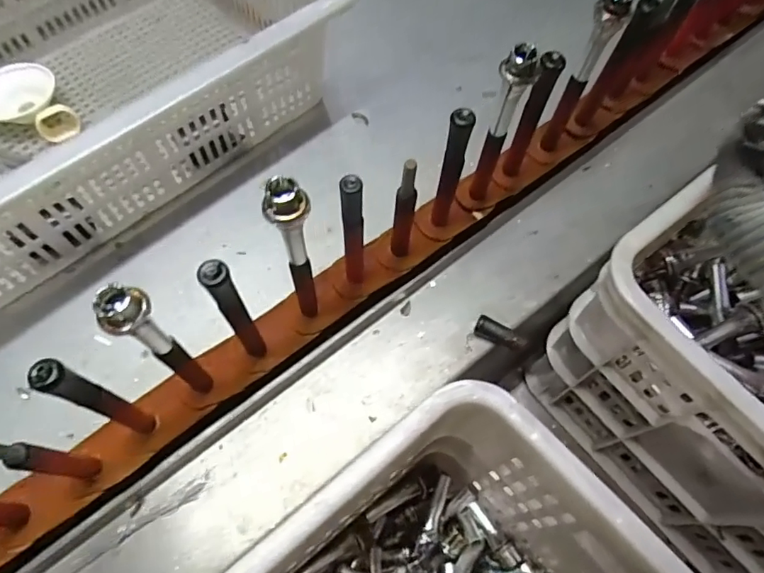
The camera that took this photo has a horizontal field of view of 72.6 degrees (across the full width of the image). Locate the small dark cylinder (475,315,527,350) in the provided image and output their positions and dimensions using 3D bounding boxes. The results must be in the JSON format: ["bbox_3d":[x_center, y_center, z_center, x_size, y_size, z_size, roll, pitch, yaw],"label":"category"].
[{"bbox_3d":[0.105,0.043,0.465,0.045,0.020,0.014,29,67,12],"label":"small dark cylinder"}]

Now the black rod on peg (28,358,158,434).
[{"bbox_3d":[-0.190,0.082,0.362,0.017,0.157,0.017,1,64,-1],"label":"black rod on peg"}]

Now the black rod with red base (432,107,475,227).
[{"bbox_3d":[0.059,-0.096,0.445,0.017,0.135,0.013,5,64,1],"label":"black rod with red base"}]

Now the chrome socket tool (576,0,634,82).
[{"bbox_3d":[0.186,-0.213,0.442,0.023,0.077,0.020,23,66,9],"label":"chrome socket tool"}]

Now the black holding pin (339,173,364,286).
[{"bbox_3d":[-0.022,-0.039,0.415,0.016,0.135,0.016,-4,65,-3],"label":"black holding pin"}]

